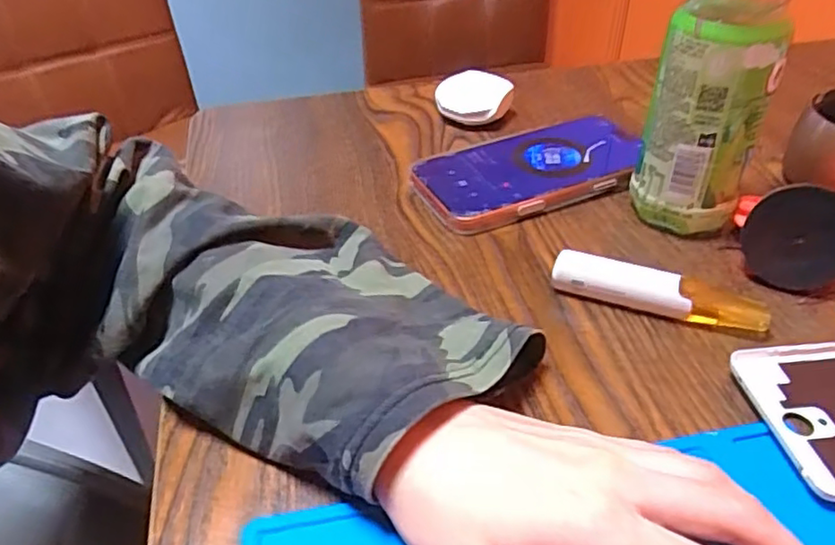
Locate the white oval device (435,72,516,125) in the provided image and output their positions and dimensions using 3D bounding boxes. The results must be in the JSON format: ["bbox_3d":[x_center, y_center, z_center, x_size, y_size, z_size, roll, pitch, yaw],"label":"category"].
[{"bbox_3d":[0.044,-0.136,0.502,0.054,0.034,0.035,19,43,23],"label":"white oval device"}]

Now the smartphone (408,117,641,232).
[{"bbox_3d":[0.079,-0.070,0.433,0.157,0.018,0.087,-18,42,-20],"label":"smartphone"}]

